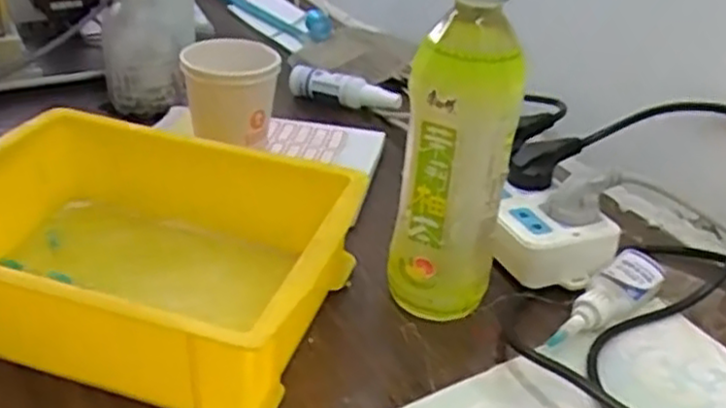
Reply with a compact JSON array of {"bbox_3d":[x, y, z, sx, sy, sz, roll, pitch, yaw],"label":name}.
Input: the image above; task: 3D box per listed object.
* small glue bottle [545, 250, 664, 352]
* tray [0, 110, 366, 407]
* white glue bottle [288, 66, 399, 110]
[{"bbox_3d":[0.165,0.063,0.490,0.031,0.021,0.124,30,40,35],"label":"small glue bottle"},{"bbox_3d":[-0.132,0.029,0.460,0.240,0.083,0.185,14,33,15],"label":"tray"},{"bbox_3d":[-0.018,-0.114,0.738,0.111,0.033,0.024,11,33,12],"label":"white glue bottle"}]

